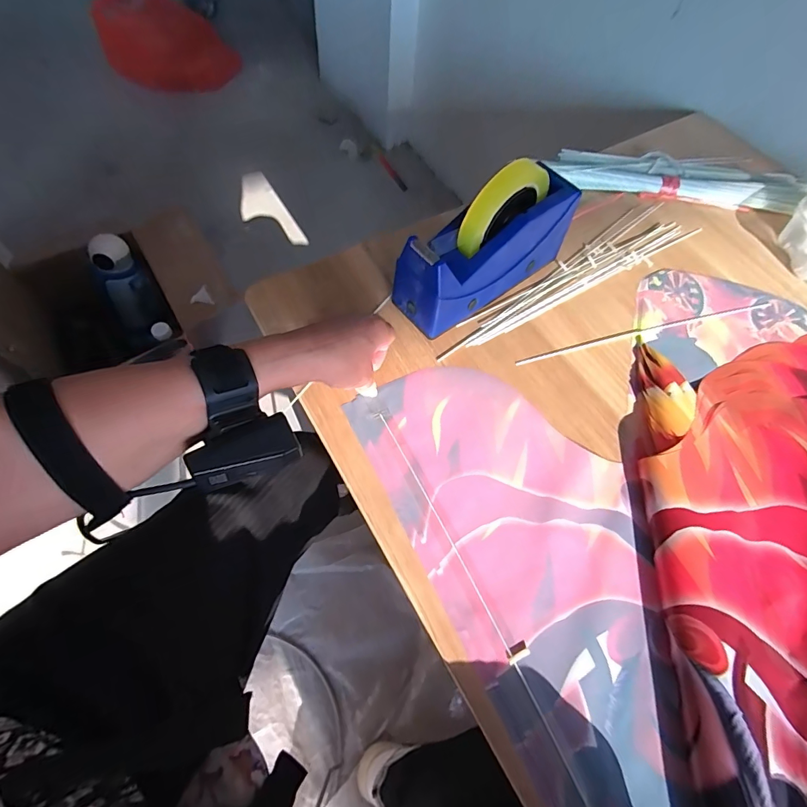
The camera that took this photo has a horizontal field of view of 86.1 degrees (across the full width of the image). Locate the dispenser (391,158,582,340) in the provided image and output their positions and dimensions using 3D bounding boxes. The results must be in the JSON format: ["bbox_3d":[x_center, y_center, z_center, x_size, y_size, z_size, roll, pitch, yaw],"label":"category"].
[{"bbox_3d":[0.089,-0.168,0.447,0.202,0.131,0.067,-33,70,-18],"label":"dispenser"}]

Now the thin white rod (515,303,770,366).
[{"bbox_3d":[0.274,-0.081,0.487,0.321,0.004,0.011,-13,65,-10],"label":"thin white rod"}]

